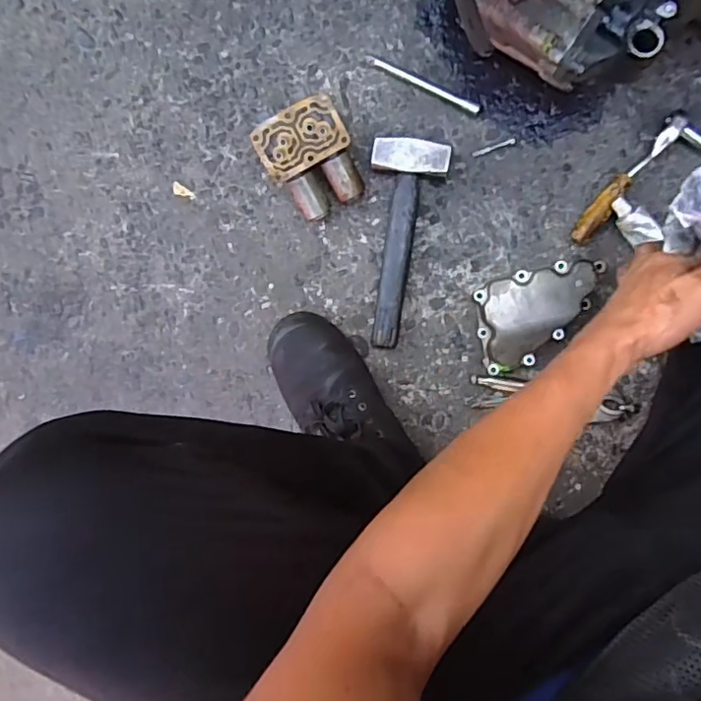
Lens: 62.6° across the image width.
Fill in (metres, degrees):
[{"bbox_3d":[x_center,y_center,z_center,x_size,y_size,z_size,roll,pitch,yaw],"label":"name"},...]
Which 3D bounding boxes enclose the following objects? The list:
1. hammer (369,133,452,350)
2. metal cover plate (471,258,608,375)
[{"bbox_3d":[0.063,-0.125,0.698,0.085,0.043,0.242,7,95,8],"label":"hammer"},{"bbox_3d":[0.225,-0.045,0.677,0.162,0.054,0.107,-21,91,9],"label":"metal cover plate"}]

